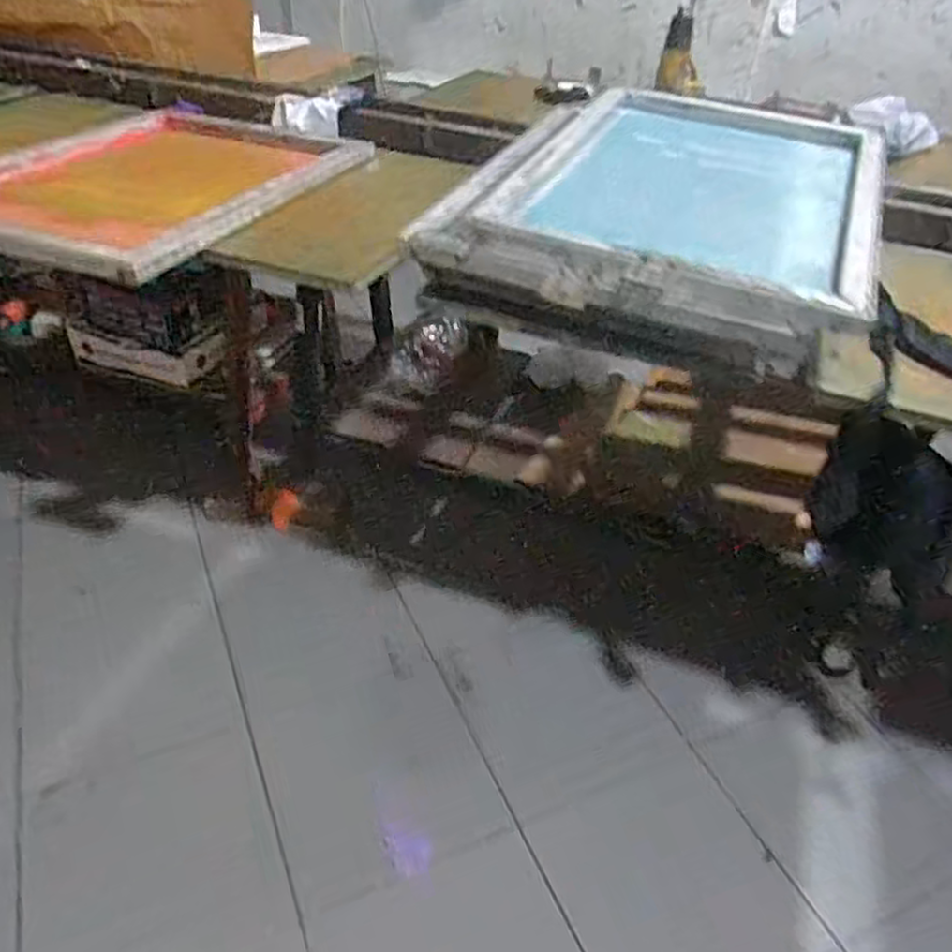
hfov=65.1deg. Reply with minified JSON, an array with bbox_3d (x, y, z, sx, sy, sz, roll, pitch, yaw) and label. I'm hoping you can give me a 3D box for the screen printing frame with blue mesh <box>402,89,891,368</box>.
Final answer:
[{"bbox_3d":[0.270,-0.388,1.041,0.525,0.070,0.675,18,47,17],"label":"screen printing frame with blue mesh"}]

